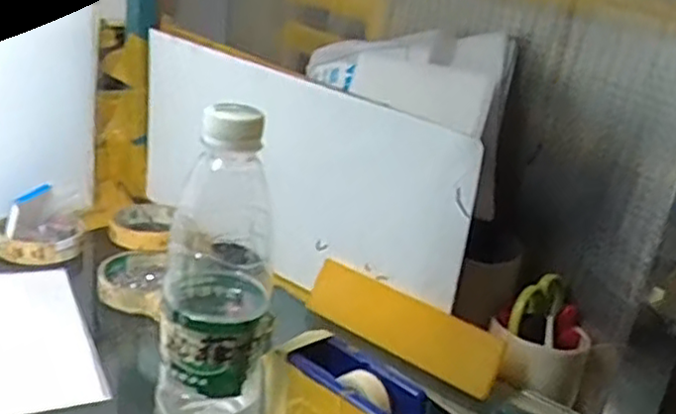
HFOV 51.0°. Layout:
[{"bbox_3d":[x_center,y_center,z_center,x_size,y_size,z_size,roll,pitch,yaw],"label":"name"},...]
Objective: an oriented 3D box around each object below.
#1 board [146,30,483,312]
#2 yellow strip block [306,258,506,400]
[{"bbox_3d":[-0.057,-0.037,0.685,0.411,0.183,0.014,22,24,35],"label":"board"},{"bbox_3d":[0.053,0.100,0.612,0.189,0.054,0.018,23,25,37],"label":"yellow strip block"}]

